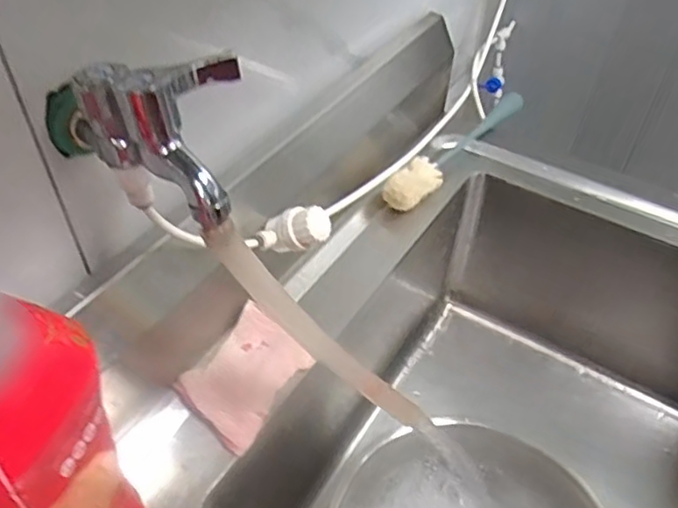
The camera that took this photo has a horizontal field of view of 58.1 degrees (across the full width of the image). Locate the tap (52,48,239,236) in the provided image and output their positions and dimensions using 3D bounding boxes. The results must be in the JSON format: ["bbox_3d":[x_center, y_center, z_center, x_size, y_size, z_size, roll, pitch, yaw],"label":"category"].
[{"bbox_3d":[-0.107,-0.078,0.346,0.126,0.071,0.060,23,49,20],"label":"tap"}]

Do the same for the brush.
[{"bbox_3d":[0.148,-0.133,0.752,0.047,0.044,0.281,30,52,25],"label":"brush"}]

